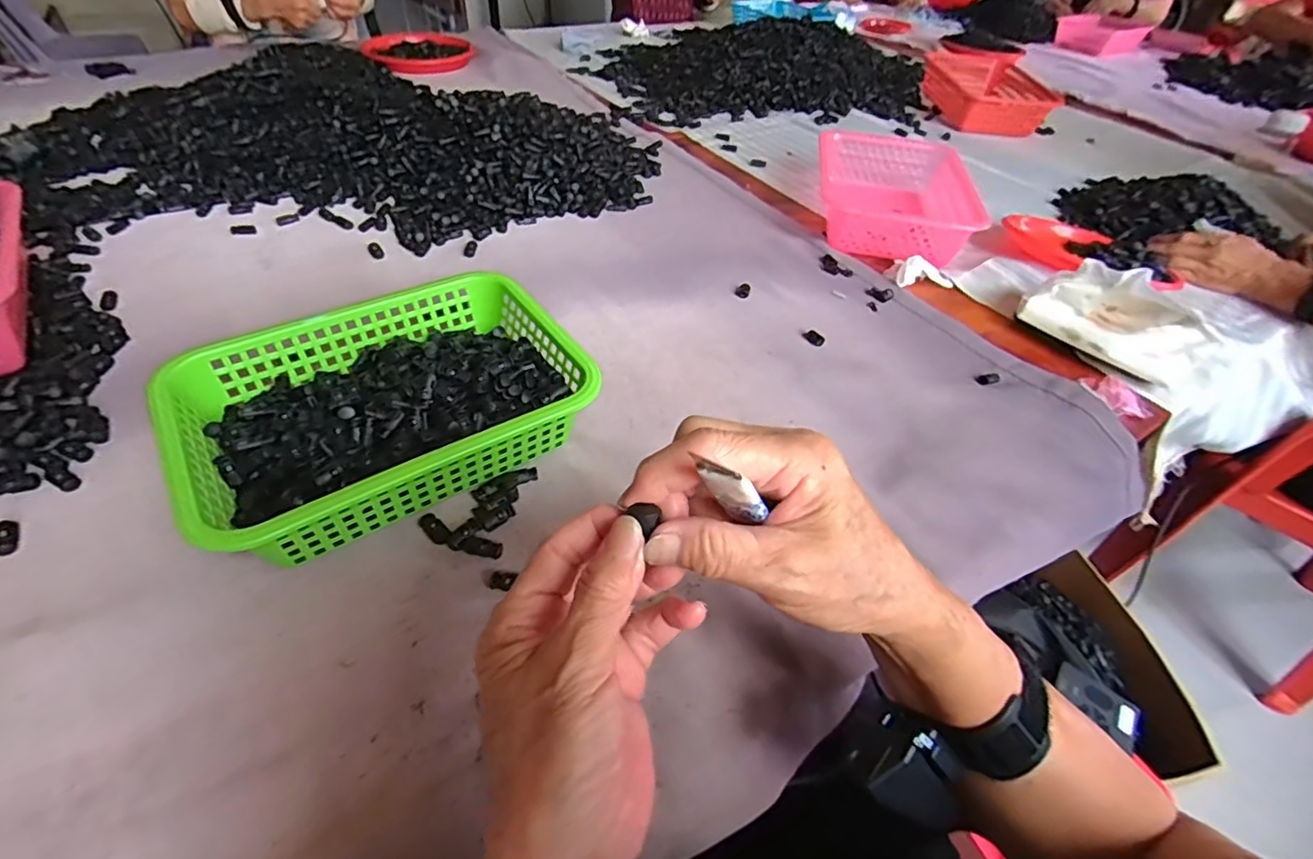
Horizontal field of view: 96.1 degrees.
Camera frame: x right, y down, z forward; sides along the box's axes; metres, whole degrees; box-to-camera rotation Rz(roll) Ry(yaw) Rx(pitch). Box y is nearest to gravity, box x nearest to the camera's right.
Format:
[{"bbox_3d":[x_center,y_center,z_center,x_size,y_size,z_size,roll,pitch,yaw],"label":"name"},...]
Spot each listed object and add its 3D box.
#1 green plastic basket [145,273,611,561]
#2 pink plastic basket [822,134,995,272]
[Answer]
[{"bbox_3d":[-0.219,-0.019,0.492,0.293,0.079,0.209,-24,50,-27],"label":"green plastic basket"},{"bbox_3d":[0.354,-0.355,0.887,0.201,0.073,0.305,9,43,5],"label":"pink plastic basket"}]

